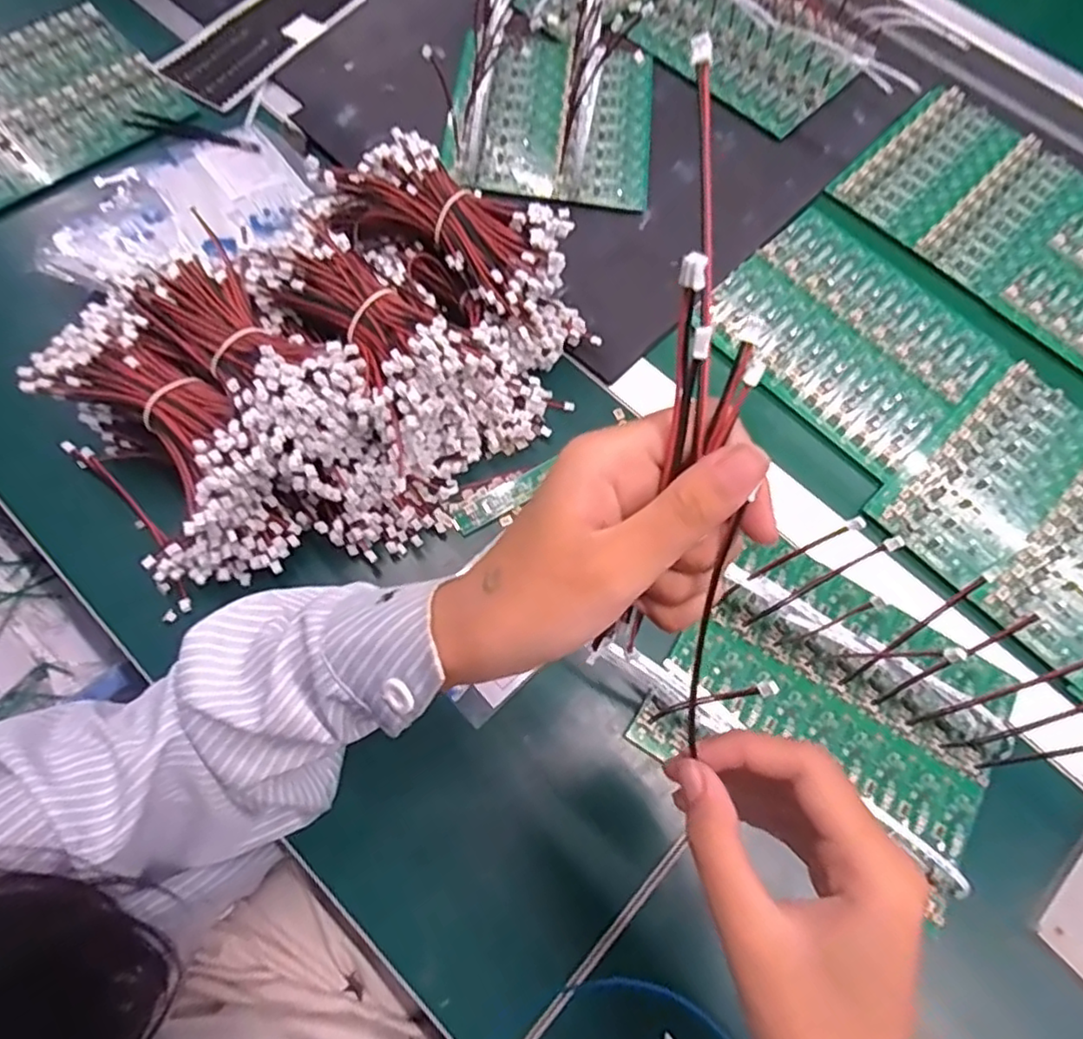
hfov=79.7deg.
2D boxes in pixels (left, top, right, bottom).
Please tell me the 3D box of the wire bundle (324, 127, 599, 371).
[{"bbox_3d":[-0.050,-0.195,0.467,0.194,0.087,0.089,35,92,13],"label":"wire bundle"}]

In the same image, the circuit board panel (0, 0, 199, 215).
[{"bbox_3d":[-0.432,-0.355,0.556,0.201,0.014,0.176,-39,83,-15],"label":"circuit board panel"}]

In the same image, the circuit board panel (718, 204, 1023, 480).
[{"bbox_3d":[0.246,-0.145,0.512,0.171,0.015,0.204,-42,76,-19],"label":"circuit board panel"}]

